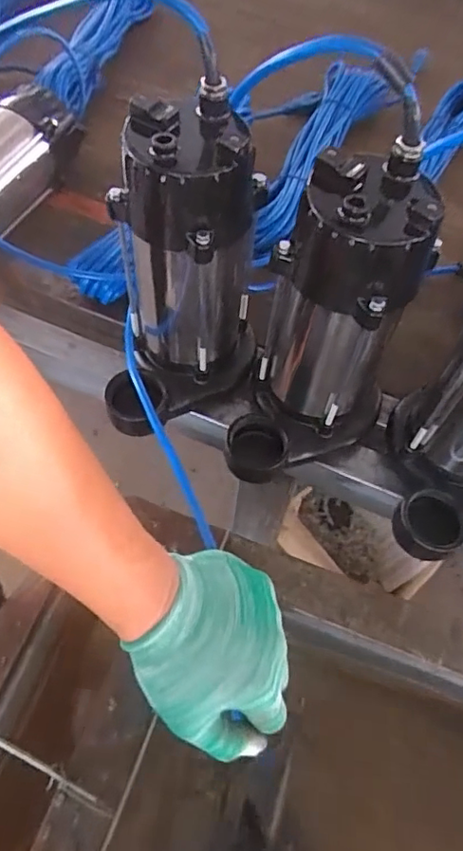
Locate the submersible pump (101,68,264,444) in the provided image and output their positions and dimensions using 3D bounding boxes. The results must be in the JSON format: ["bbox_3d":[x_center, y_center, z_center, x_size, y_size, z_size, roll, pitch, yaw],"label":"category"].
[{"bbox_3d":[-0.041,-0.104,0.443,0.115,0.246,0.151,6,62,1],"label":"submersible pump"}]

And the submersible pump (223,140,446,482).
[{"bbox_3d":[0.071,-0.056,0.423,0.116,0.241,0.147,16,62,6],"label":"submersible pump"}]

